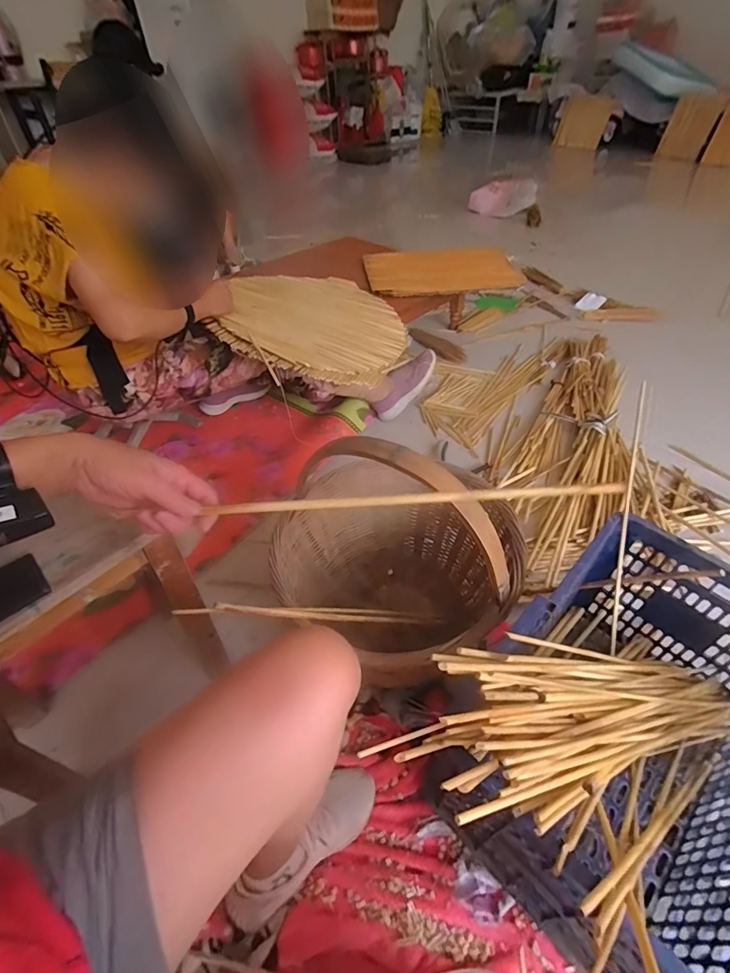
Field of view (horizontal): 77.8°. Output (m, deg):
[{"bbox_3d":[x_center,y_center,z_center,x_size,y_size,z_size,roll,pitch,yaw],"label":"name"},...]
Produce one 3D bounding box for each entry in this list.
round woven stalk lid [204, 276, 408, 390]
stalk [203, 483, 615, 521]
[{"bbox_3d":[-0.135,-0.480,1.311,0.502,0.046,0.538,12,48,-12],"label":"round woven stalk lid"},{"bbox_3d":[0.040,0.013,0.416,0.360,0.015,0.012,-4,45,7],"label":"stalk"}]

